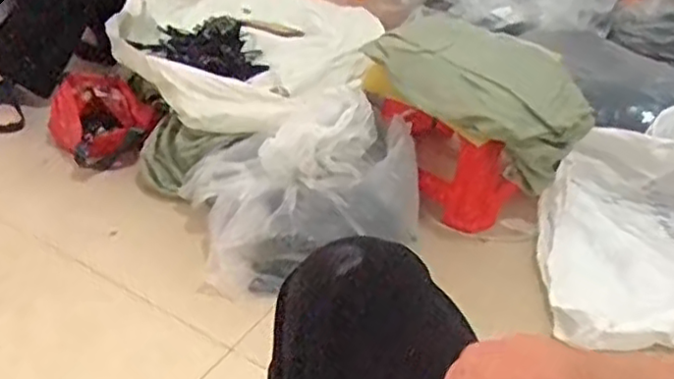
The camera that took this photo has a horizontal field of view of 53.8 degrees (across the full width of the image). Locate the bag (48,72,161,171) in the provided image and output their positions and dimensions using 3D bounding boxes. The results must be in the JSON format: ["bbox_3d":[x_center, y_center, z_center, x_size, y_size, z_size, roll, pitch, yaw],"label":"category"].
[{"bbox_3d":[-0.470,-0.133,1.341,0.206,0.108,0.196,-7,37,-20],"label":"bag"}]

